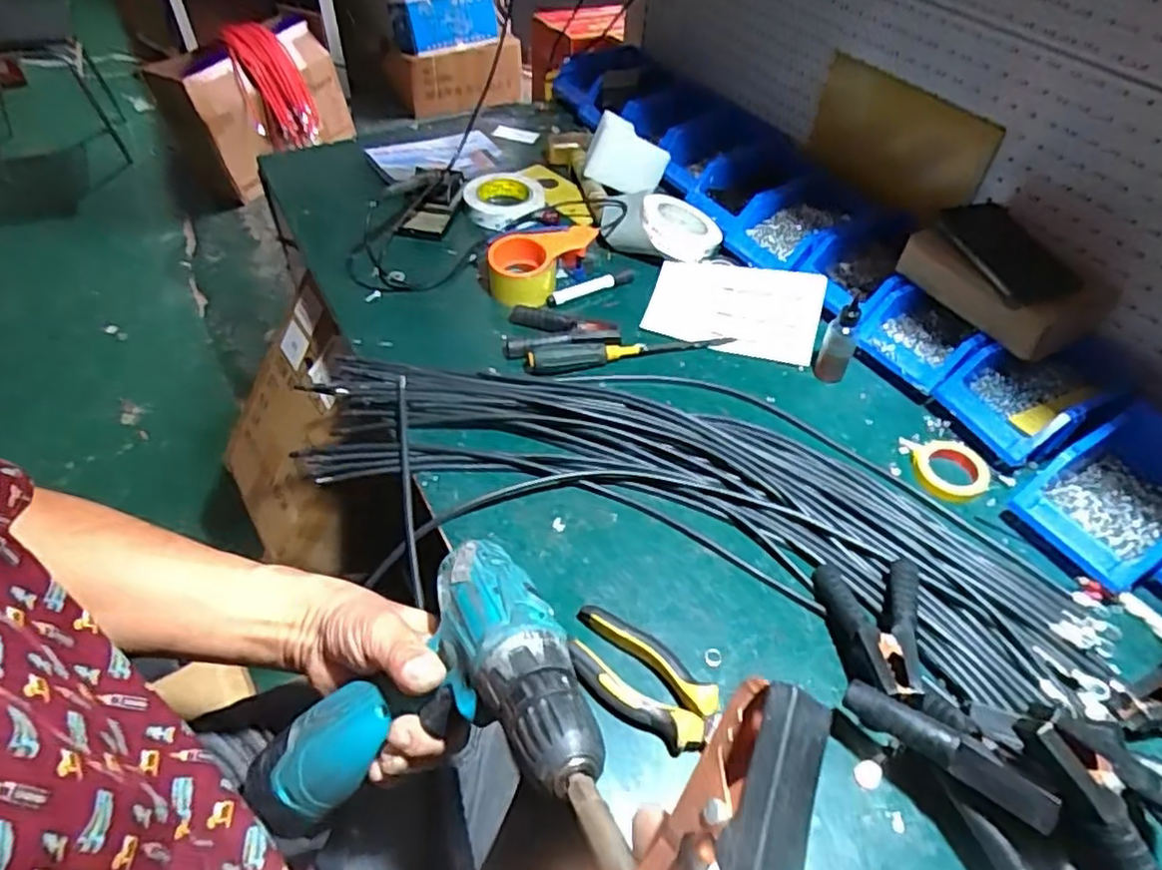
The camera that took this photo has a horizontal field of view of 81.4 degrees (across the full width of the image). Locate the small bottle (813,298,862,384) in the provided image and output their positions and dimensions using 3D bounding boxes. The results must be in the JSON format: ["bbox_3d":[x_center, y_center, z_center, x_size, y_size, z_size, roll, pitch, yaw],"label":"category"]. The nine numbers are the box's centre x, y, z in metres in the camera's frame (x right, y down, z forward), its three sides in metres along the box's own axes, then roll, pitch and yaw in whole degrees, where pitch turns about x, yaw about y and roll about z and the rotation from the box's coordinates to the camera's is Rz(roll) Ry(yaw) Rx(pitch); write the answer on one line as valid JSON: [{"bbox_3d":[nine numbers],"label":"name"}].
[{"bbox_3d":[0.296,-0.110,0.771,0.038,0.097,0.032,21,51,17],"label":"small bottle"}]

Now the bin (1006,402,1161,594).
[{"bbox_3d":[0.521,0.052,0.640,0.186,0.062,0.113,-24,52,-20],"label":"bin"}]

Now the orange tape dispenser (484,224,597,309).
[{"bbox_3d":[-0.052,-0.229,0.889,0.082,0.058,0.145,36,57,28],"label":"orange tape dispenser"}]

